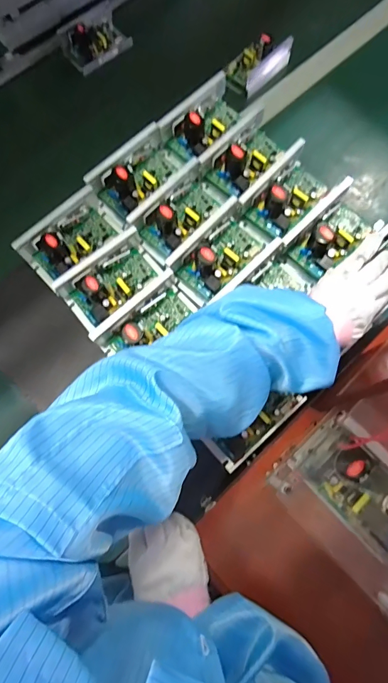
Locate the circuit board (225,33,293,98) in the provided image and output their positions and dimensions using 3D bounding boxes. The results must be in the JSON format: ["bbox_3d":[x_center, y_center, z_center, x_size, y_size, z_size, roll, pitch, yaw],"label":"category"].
[{"bbox_3d":[0.125,-0.555,0.738,0.143,0.048,0.082,-42,79,-8],"label":"circuit board"}]

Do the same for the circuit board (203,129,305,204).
[{"bbox_3d":[0.082,-0.250,0.523,0.119,0.041,0.080,-44,79,-9],"label":"circuit board"}]

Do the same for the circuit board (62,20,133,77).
[{"bbox_3d":[-0.204,-0.626,0.776,0.132,0.047,0.079,-36,78,-7],"label":"circuit board"}]

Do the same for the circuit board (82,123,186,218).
[{"bbox_3d":[-0.073,-0.233,0.527,0.075,0.059,0.141,43,81,11],"label":"circuit board"}]

